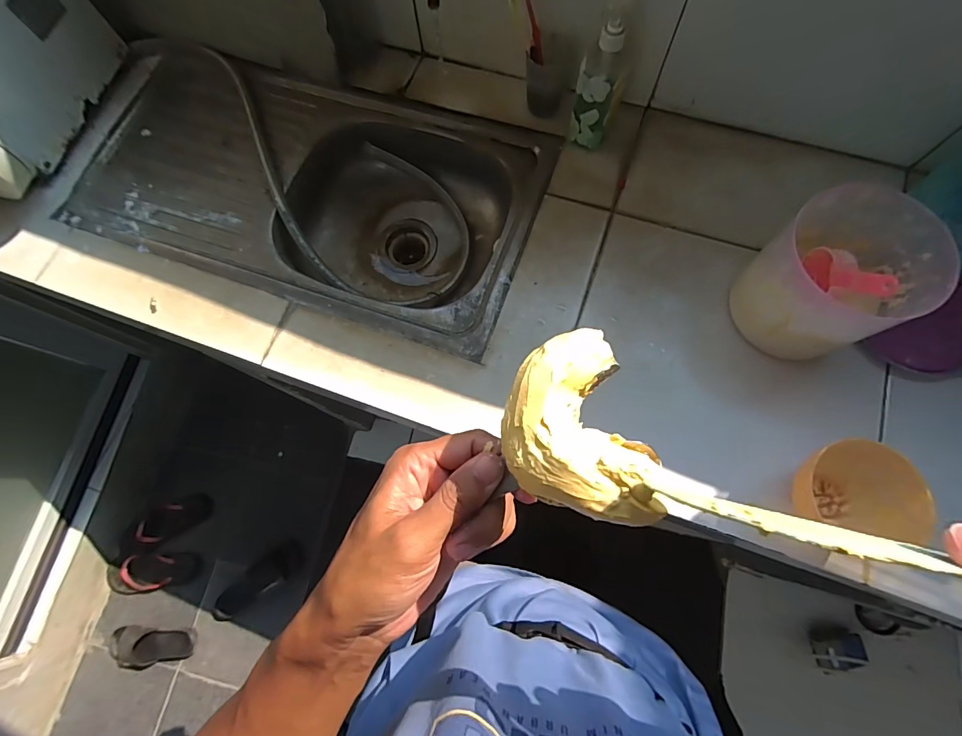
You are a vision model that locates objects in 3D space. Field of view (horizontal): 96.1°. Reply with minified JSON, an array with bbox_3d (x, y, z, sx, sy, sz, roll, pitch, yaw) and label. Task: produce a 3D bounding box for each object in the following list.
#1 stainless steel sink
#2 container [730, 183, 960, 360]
[{"bbox_3d":[-0.272,-0.291,0.755,0.730,0.142,0.399,18,76,8],"label":"stainless steel sink"},{"bbox_3d":[0.416,-0.100,0.523,0.153,0.152,0.158,-1,74,3],"label":"container"}]

